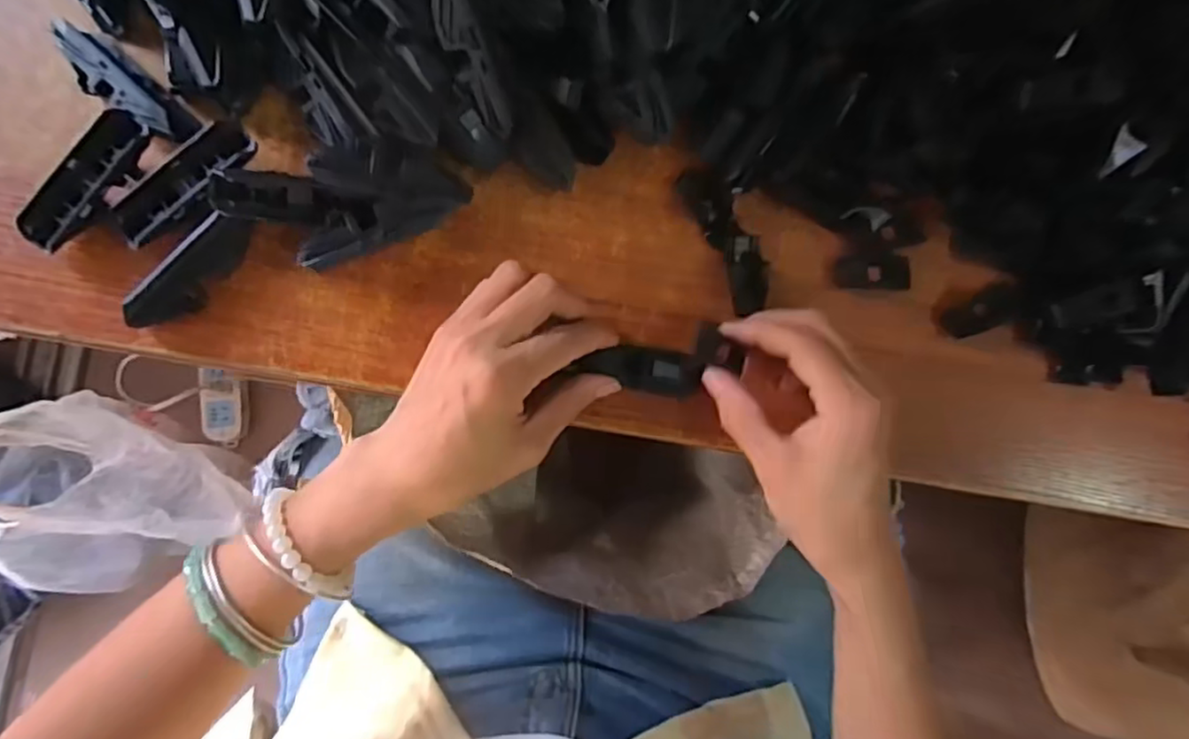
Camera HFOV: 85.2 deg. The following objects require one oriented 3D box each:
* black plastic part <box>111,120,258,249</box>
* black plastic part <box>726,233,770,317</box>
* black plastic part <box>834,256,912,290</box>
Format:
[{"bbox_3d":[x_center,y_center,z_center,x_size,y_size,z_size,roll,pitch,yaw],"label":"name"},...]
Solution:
[{"bbox_3d":[-0.191,-0.086,0.304,0.073,0.018,0.024,-38,91,-6],"label":"black plastic part"},{"bbox_3d":[0.078,-0.050,0.330,0.018,0.009,0.039,-7,87,-6],"label":"black plastic part"},{"bbox_3d":[0.147,-0.052,0.341,0.040,0.004,0.017,0,87,-5],"label":"black plastic part"}]

